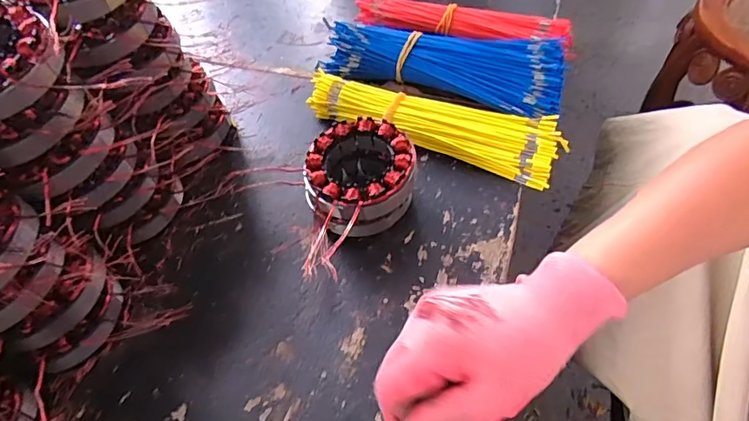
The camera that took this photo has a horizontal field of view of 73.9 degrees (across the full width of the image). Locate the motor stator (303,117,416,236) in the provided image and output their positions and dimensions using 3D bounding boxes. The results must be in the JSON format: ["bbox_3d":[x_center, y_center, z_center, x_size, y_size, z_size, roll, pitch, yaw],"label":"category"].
[{"bbox_3d":[-0.012,-0.022,0.412,0.081,0.064,0.084,-8,53,-1],"label":"motor stator"}]

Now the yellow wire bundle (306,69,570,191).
[{"bbox_3d":[0.054,-0.086,0.480,0.240,0.034,0.065,20,57,19],"label":"yellow wire bundle"}]

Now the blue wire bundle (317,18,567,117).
[{"bbox_3d":[0.067,-0.148,0.516,0.244,0.048,0.093,11,55,13],"label":"blue wire bundle"}]

